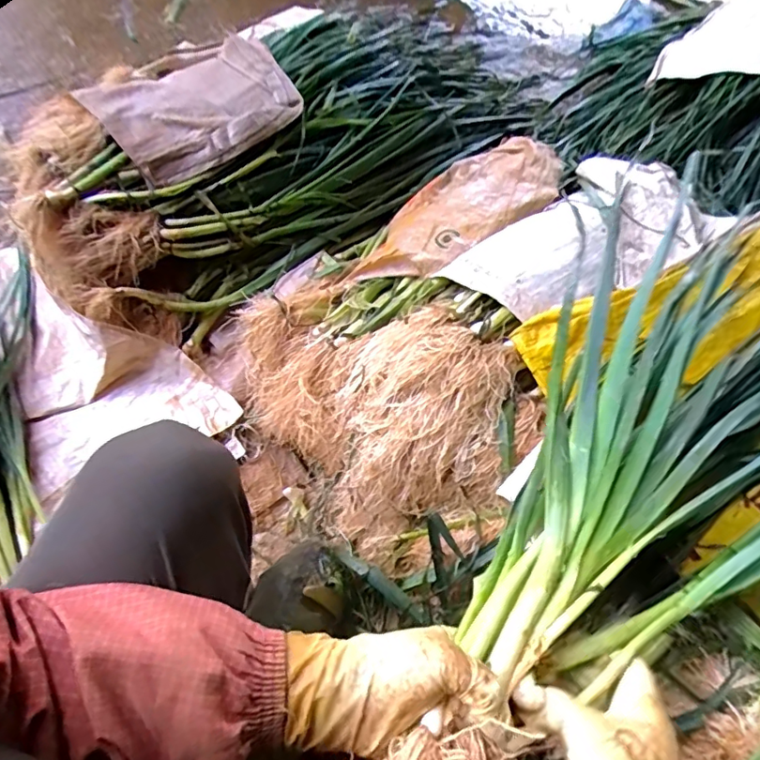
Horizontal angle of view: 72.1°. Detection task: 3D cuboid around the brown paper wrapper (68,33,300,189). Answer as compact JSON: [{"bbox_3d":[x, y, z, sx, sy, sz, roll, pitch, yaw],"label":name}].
[{"bbox_3d":[-0.263,-0.415,0.792,0.185,0.043,0.303,48,62,-2],"label":"brown paper wrapper"}]

